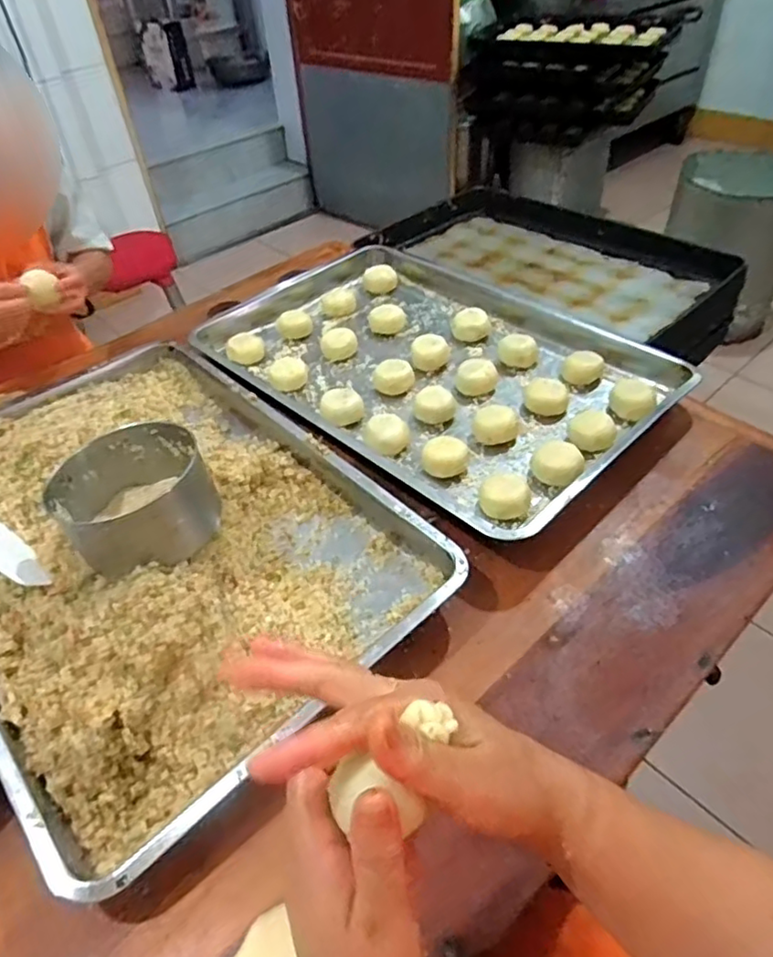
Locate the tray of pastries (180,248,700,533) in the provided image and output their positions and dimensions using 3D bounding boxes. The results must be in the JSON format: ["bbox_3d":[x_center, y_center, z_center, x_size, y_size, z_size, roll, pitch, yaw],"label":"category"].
[{"bbox_3d":[0.045,-0.163,0.856,0.614,0.052,0.406,33,56,32],"label":"tray of pastries"}]

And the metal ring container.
[{"bbox_3d":[-0.235,0.018,0.597,0.130,0.076,0.131,-3,45,3],"label":"metal ring container"}]

